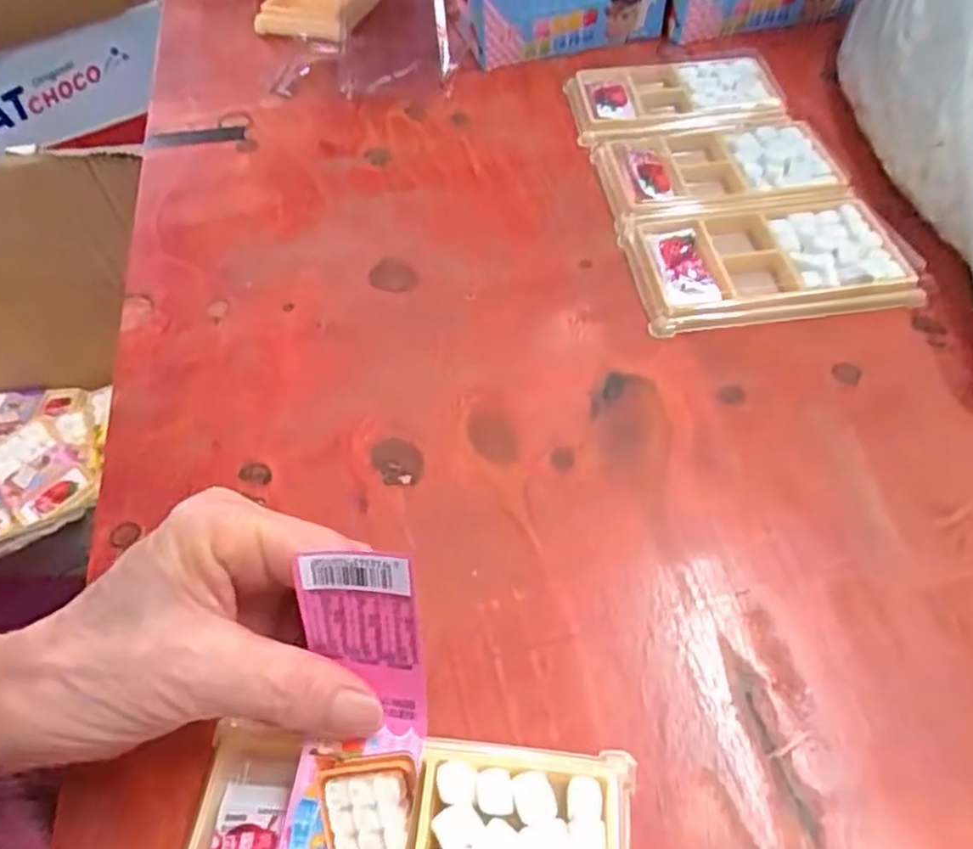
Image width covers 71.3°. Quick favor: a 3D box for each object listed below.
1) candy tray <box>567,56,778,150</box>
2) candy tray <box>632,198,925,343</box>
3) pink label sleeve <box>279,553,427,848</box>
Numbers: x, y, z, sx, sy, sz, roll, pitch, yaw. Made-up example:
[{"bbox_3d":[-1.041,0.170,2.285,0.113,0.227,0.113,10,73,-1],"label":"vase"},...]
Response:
[{"bbox_3d":[0.126,-0.218,0.448,0.135,0.013,0.090,-3,53,1],"label":"candy tray"},{"bbox_3d":[0.145,-0.086,0.356,0.132,0.017,0.082,-7,53,-2],"label":"candy tray"},{"bbox_3d":[-0.041,0.109,0.176,0.038,0.029,0.142,2,66,5],"label":"pink label sleeve"}]

